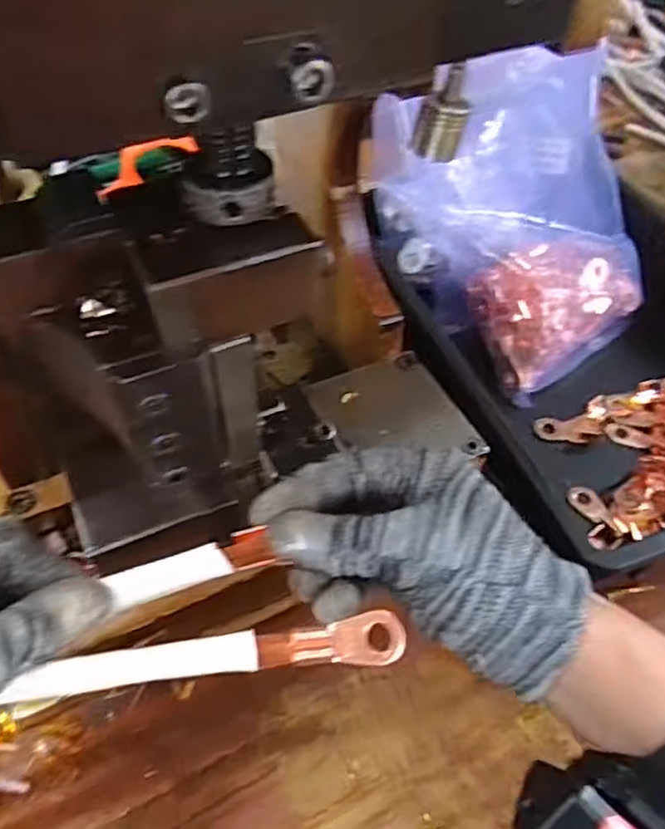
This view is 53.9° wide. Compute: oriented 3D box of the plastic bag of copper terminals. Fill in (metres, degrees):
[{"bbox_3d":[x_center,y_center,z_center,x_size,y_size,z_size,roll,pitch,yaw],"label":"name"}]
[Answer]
[{"bbox_3d":[0.143,-0.160,0.500,0.163,0.160,0.223,-31,59,-23],"label":"plastic bag of copper terminals"}]

